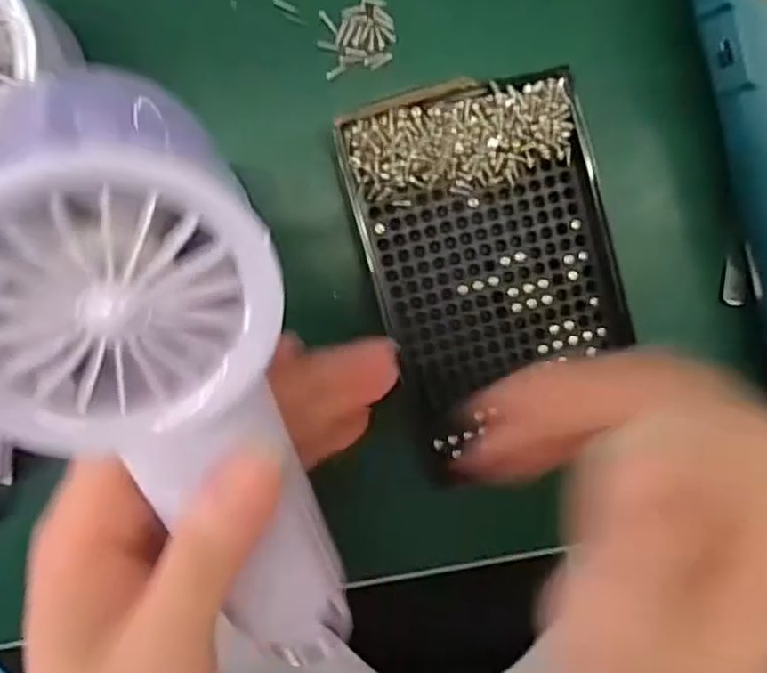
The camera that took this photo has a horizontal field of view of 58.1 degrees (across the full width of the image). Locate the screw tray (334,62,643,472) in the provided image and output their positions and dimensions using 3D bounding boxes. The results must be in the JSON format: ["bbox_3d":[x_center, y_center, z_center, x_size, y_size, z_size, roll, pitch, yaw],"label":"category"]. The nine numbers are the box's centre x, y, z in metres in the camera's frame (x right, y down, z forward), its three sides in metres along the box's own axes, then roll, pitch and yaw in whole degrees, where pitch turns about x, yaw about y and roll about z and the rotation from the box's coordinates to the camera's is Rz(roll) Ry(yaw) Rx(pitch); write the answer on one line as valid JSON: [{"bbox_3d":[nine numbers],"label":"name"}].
[{"bbox_3d":[0.042,-0.025,0.250,0.088,0.014,0.125,-17,97,-4],"label":"screw tray"}]

